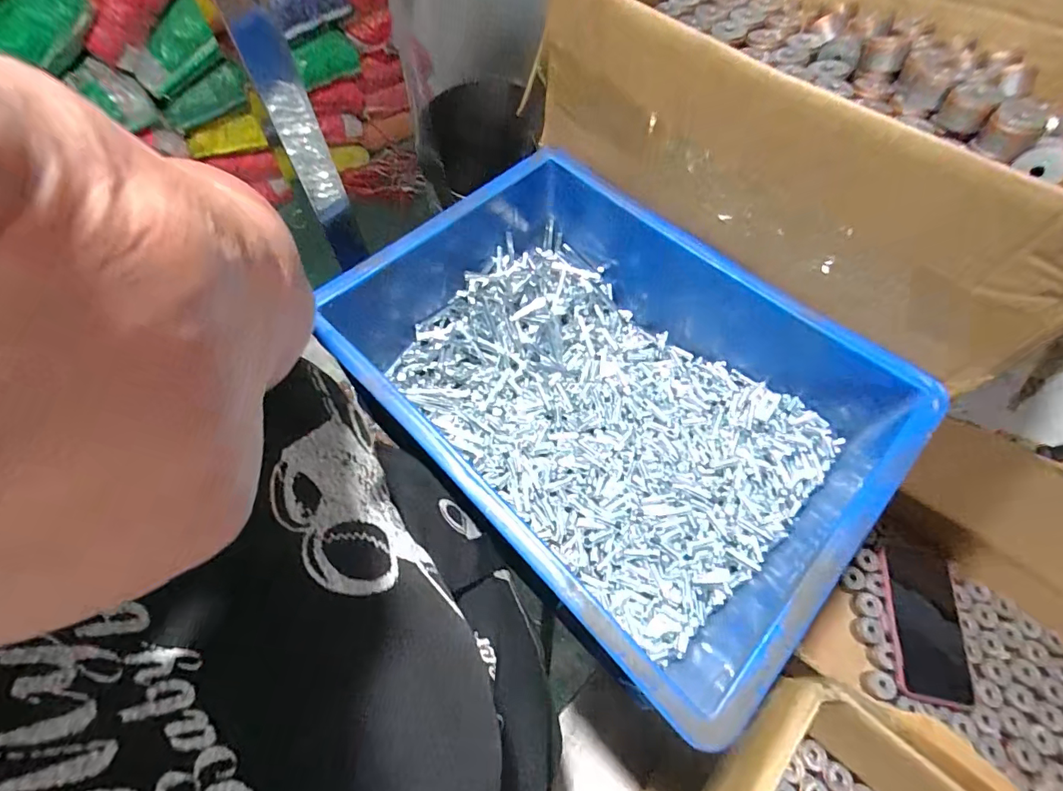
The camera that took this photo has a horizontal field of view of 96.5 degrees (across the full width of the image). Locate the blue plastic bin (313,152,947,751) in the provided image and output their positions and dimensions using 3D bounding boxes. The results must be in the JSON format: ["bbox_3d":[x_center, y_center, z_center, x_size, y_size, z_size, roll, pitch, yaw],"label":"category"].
[{"bbox_3d":[0.058,0.000,0.418,0.298,0.149,0.394,-41,68,-21],"label":"blue plastic bin"}]

